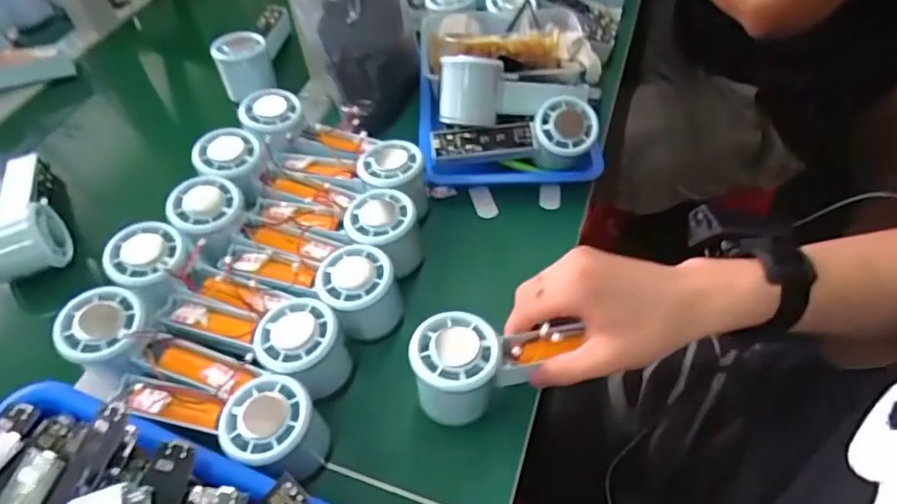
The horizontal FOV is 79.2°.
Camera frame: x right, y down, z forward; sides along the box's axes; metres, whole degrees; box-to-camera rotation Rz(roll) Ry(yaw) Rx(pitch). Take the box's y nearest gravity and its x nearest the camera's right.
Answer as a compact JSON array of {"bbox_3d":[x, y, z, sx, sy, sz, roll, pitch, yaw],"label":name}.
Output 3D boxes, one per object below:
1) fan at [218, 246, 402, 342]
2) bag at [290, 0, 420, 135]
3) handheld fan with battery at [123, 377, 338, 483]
[{"bbox_3d":[-0.111,0.019,0.430,0.152,0.051,0.069,25,58,20],"label":"fan"},{"bbox_3d":[-0.082,-0.242,0.535,0.102,0.177,0.150,15,55,13],"label":"bag"},{"bbox_3d":[-0.157,0.107,0.373,0.148,0.055,0.052,17,56,15],"label":"handheld fan with battery"}]

